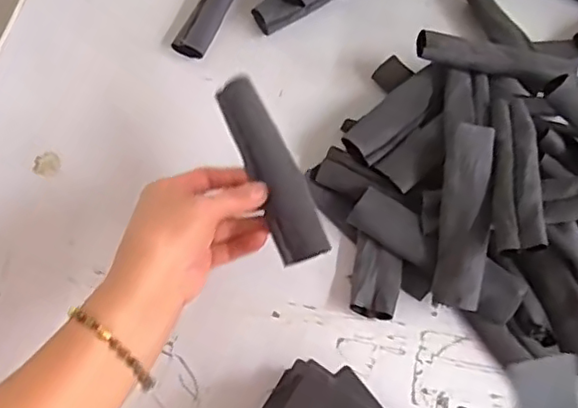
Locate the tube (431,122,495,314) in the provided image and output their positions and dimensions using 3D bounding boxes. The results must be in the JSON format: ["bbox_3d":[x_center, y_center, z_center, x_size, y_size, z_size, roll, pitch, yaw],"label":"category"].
[{"bbox_3d":[0.143,0.008,0.496,0.037,0.016,0.147,8,82,1],"label":"tube"}]

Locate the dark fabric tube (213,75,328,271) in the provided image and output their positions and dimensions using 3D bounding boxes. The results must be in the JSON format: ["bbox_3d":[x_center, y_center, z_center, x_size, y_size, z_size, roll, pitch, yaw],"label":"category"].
[{"bbox_3d":[-0.014,-0.027,0.467,0.037,0.012,0.149,-22,77,-13],"label":"dark fabric tube"}]

